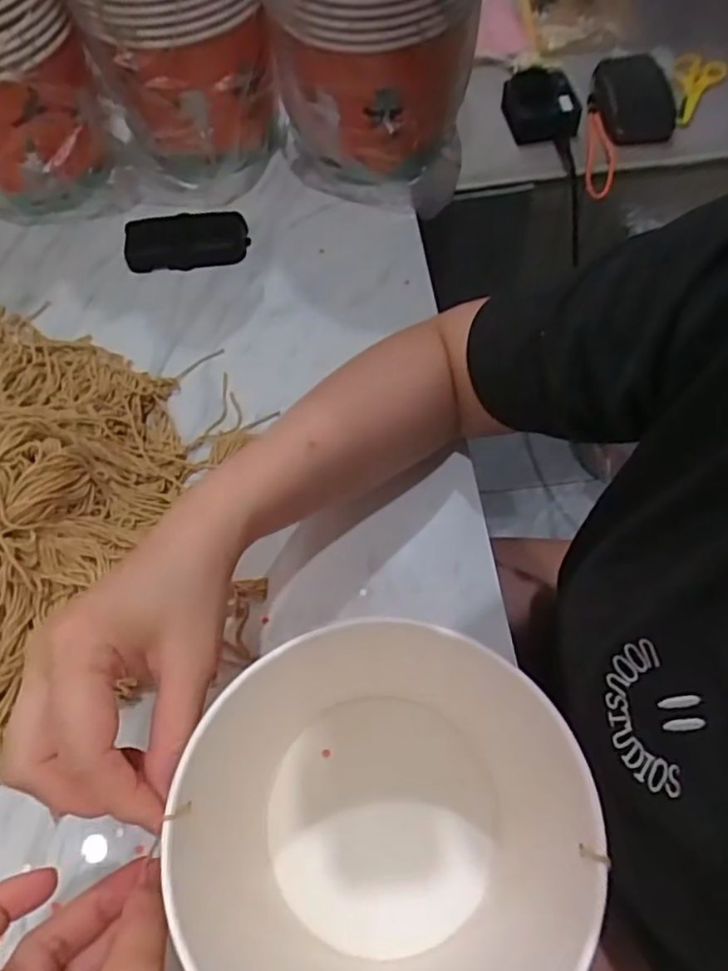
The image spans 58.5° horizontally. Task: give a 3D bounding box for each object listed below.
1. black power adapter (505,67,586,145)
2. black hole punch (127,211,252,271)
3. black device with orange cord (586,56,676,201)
[{"bbox_3d":[0.201,-0.425,0.723,0.082,0.046,0.066,-3,62,2],"label":"black power adapter"},{"bbox_3d":[-0.160,-0.220,0.581,0.107,0.020,0.049,-8,62,0],"label":"black hole punch"},{"bbox_3d":[0.308,-0.422,0.755,0.097,0.042,0.201,12,64,10],"label":"black device with orange cord"}]

